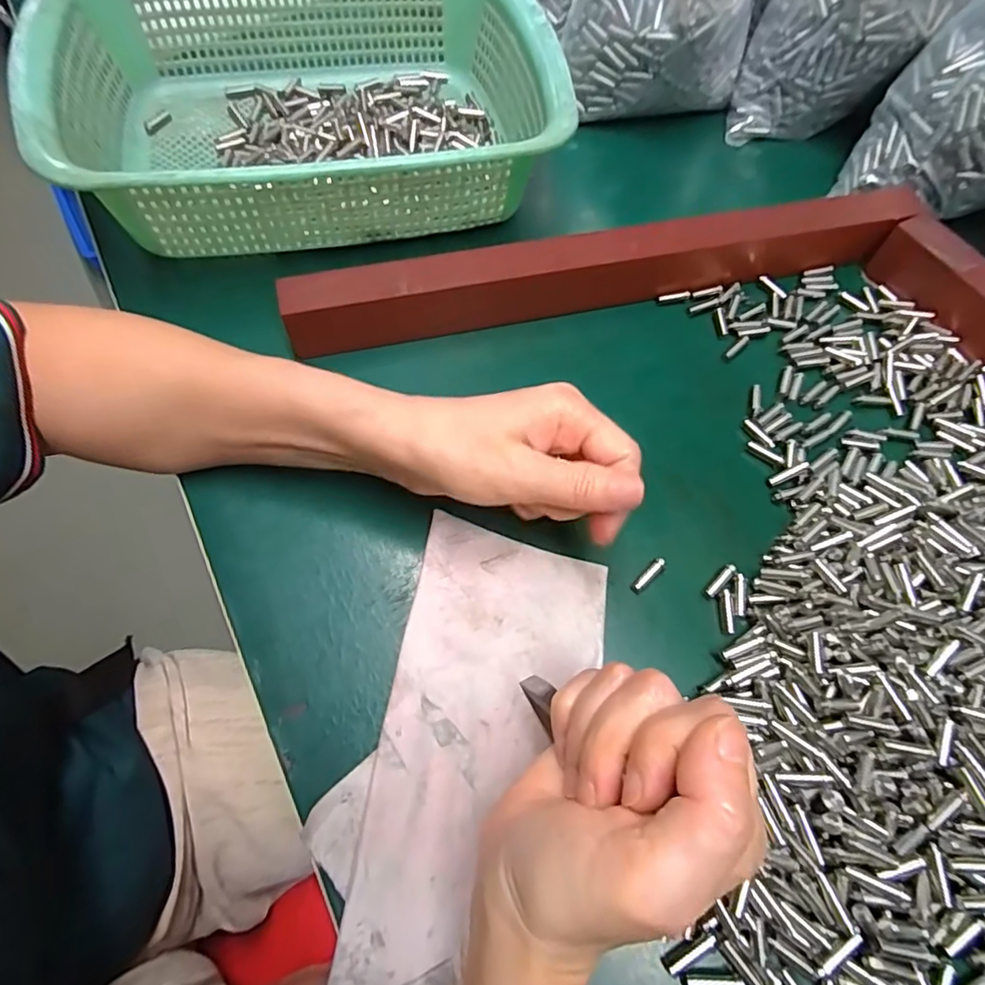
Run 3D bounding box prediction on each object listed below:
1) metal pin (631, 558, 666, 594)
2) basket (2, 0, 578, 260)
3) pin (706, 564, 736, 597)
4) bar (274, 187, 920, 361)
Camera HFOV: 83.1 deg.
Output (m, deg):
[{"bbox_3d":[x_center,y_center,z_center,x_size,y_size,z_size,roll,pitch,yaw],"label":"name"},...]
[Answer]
[{"bbox_3d":[0.077,0.041,0.274,0.021,0.006,0.006,-38,69,-17],"label":"metal pin"},{"bbox_3d":[-0.108,-0.248,0.352,0.286,0.082,0.216,-13,64,-7],"label":"basket"},{"bbox_3d":[0.113,0.043,0.273,0.005,0.004,0.020,41,70,18],"label":"pin"},{"bbox_3d":[0.071,-0.135,0.337,0.378,0.046,0.026,-13,64,-7],"label":"bar"}]

